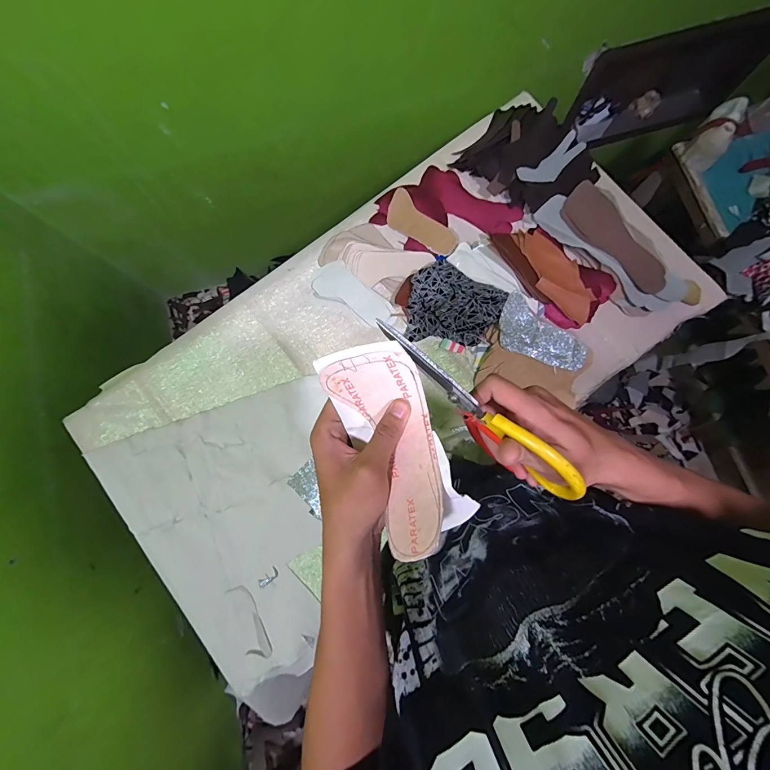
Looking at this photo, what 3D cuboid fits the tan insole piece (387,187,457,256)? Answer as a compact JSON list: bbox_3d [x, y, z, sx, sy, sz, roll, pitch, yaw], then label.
[{"bbox_3d":[0.075,-0.333,0.760,0.164,0.018,0.068,40,109,4],"label":"tan insole piece"}]

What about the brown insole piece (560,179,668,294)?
[{"bbox_3d":[0.461,-0.290,0.726,0.099,0.013,0.255,-37,85,-2],"label":"brown insole piece"}]

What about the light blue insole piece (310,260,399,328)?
[{"bbox_3d":[-0.066,-0.180,0.752,0.190,0.007,0.082,41,94,5],"label":"light blue insole piece"}]

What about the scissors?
[{"bbox_3d":[0.072,0.023,0.287,0.200,0.044,0.024,42,83,4],"label":"scissors"}]

